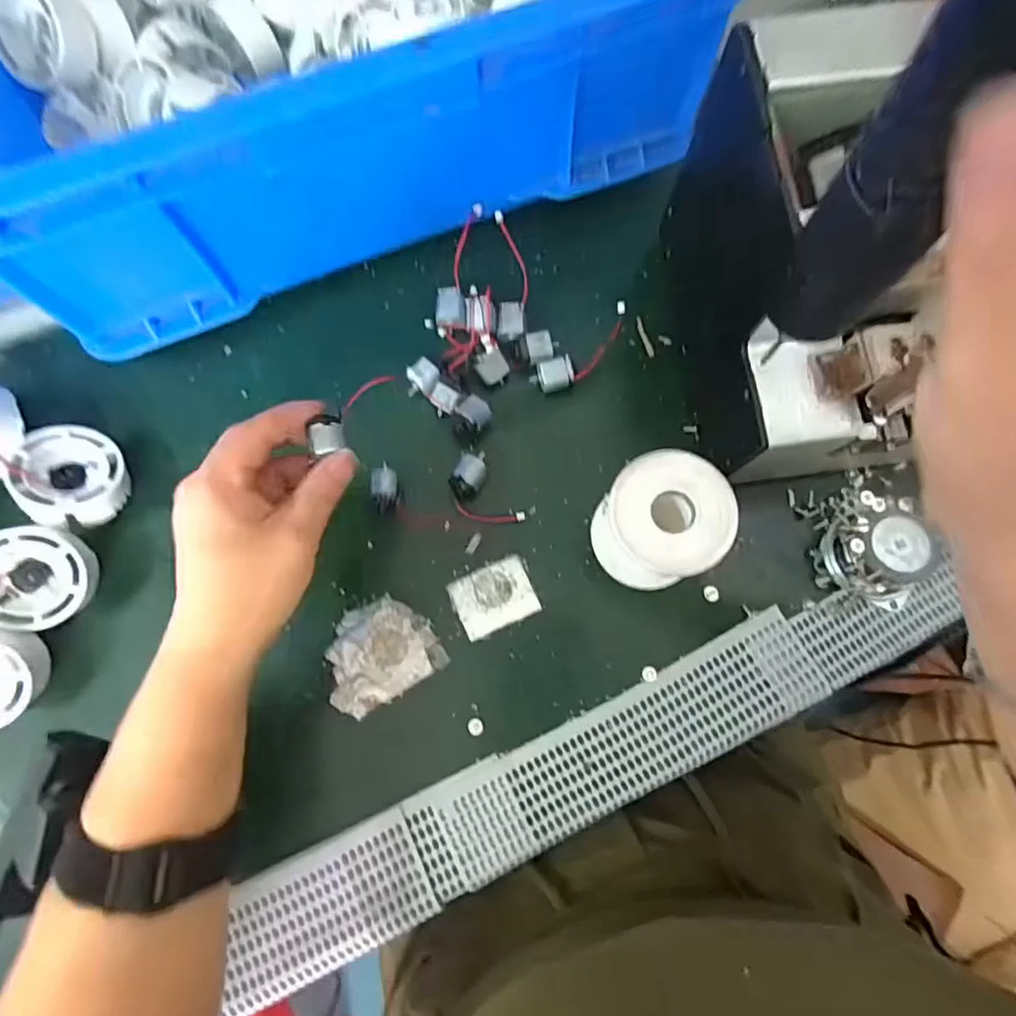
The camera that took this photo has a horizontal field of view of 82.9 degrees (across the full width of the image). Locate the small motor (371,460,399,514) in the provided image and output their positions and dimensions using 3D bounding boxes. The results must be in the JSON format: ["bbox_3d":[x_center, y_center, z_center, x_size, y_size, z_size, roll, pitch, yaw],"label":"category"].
[{"bbox_3d":[-0.073,-0.012,0.346,0.015,0.016,0.030,-10,75,-2],"label":"small motor"}]

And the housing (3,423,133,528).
[{"bbox_3d":[-0.250,-0.018,0.332,0.049,0.025,0.056,-1,69,-23],"label":"housing"}]

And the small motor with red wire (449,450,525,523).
[{"bbox_3d":[-0.016,-0.007,0.346,0.030,0.018,0.048,-32,77,-7],"label":"small motor with red wire"}]

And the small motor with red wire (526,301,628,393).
[{"bbox_3d":[0.051,-0.101,0.365,0.083,0.021,0.025,-40,78,-9],"label":"small motor with red wire"}]

